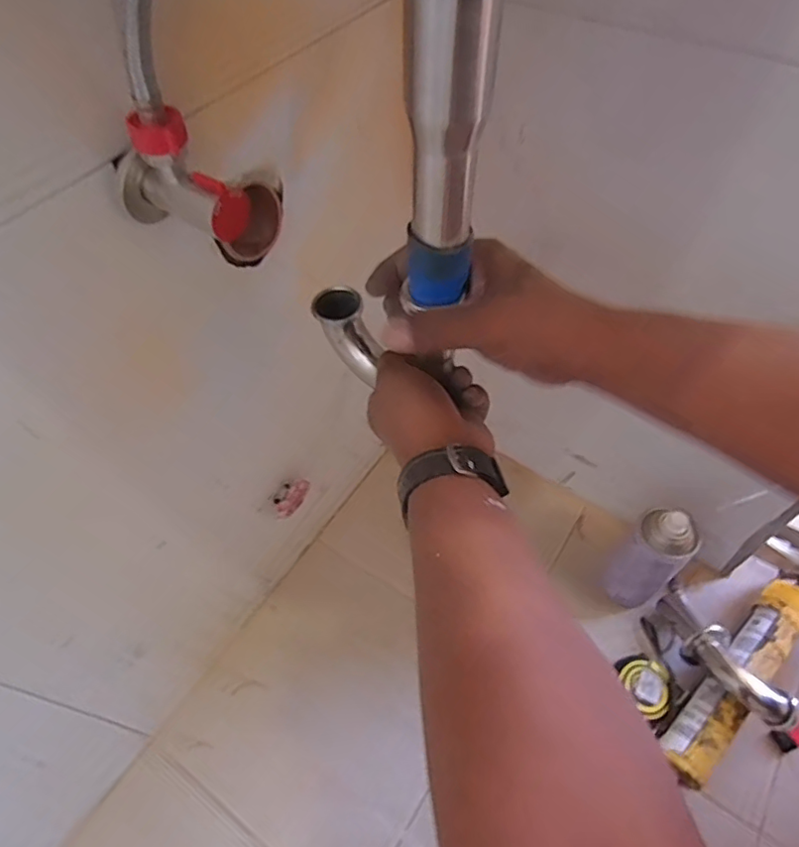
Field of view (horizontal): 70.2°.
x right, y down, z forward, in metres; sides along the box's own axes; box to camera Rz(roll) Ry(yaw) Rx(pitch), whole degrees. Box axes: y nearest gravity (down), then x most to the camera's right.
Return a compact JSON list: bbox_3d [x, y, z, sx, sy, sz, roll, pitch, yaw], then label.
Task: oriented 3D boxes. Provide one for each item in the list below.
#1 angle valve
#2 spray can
[{"bbox_3d":[-0.118,-0.131,0.301,0.075,0.059,0.032,19,58,16],"label":"angle valve"},{"bbox_3d":[0.287,0.156,0.655,0.063,0.178,0.060,-1,55,2],"label":"spray can"}]

